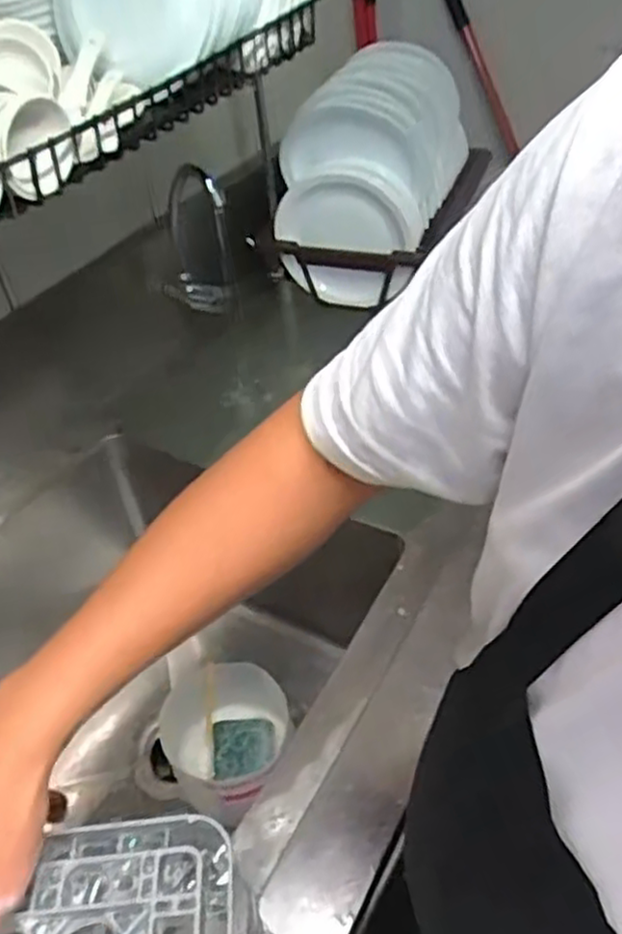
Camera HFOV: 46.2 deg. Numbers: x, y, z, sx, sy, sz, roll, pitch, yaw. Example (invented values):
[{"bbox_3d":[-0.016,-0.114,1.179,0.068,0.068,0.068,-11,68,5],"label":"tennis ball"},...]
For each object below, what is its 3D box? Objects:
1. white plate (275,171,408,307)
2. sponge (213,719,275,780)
[{"bbox_3d":[0.045,-0.363,1.177,0.205,0.208,0.042,13,31,-2],"label":"white plate"},{"bbox_3d":[-0.085,0.356,0.929,0.080,0.033,0.069,-5,43,-1],"label":"sponge"}]

